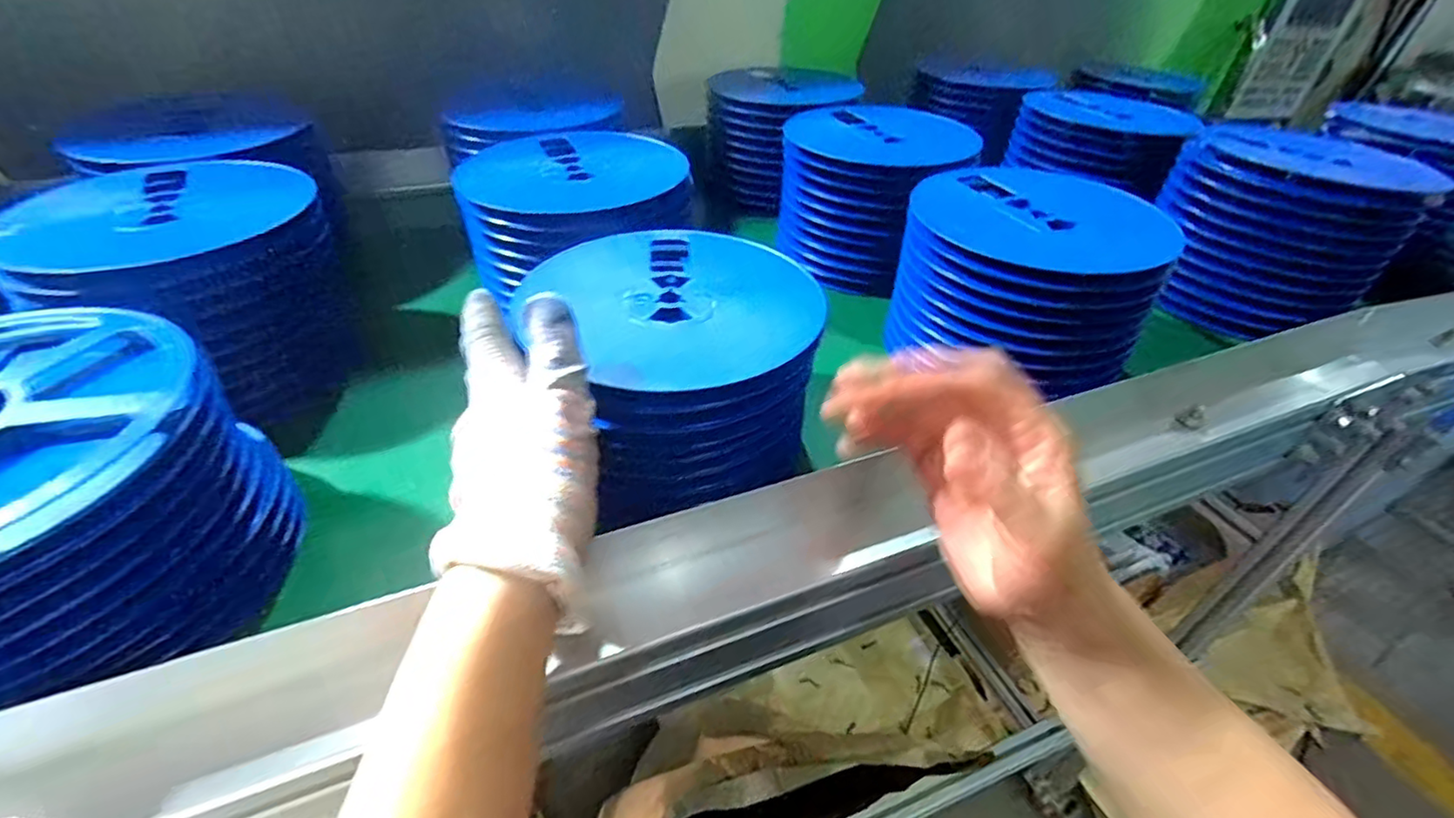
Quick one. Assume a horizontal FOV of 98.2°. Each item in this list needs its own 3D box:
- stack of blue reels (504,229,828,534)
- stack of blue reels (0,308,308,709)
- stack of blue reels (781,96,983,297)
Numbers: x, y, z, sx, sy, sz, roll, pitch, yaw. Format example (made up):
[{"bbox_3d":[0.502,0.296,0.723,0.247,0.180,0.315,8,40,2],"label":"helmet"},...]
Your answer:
[{"bbox_3d":[-0.032,-0.036,0.384,0.150,0.084,0.170,-18,46,-27],"label":"stack of blue reels"},{"bbox_3d":[-0.318,0.044,0.282,0.162,0.109,0.169,29,45,25],"label":"stack of blue reels"},{"bbox_3d":[0.132,-0.208,0.602,0.155,0.116,0.178,22,42,18],"label":"stack of blue reels"}]

